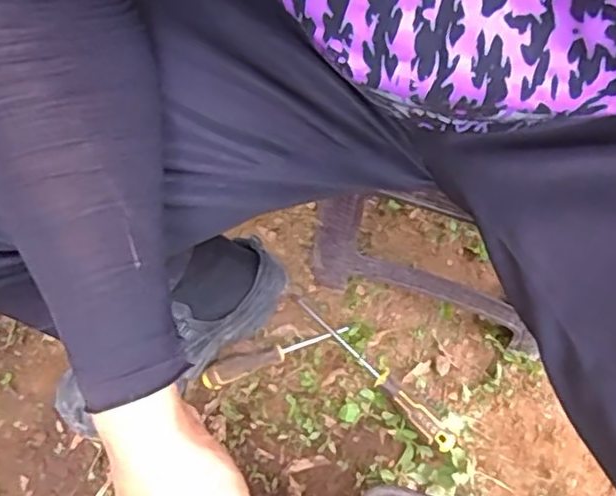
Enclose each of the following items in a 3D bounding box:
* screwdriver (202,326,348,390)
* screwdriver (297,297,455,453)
[{"bbox_3d":[-0.040,0.128,0.764,0.181,0.022,0.028,-22,67,-10],"label":"screwdriver"},{"bbox_3d":[0.077,0.141,0.745,0.025,0.026,0.248,-38,71,-16],"label":"screwdriver"}]

